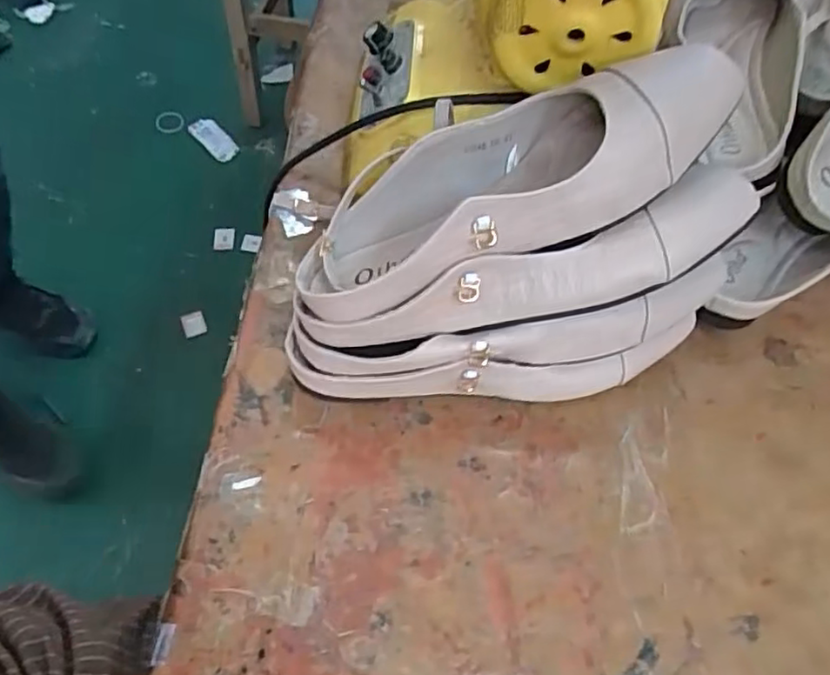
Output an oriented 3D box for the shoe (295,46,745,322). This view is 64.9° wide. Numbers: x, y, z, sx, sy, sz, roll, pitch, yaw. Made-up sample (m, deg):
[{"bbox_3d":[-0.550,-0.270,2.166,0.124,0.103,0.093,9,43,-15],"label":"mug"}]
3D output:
[{"bbox_3d":[0.048,-0.086,0.348,0.250,0.069,0.091,-25,63,6],"label":"shoe"}]

